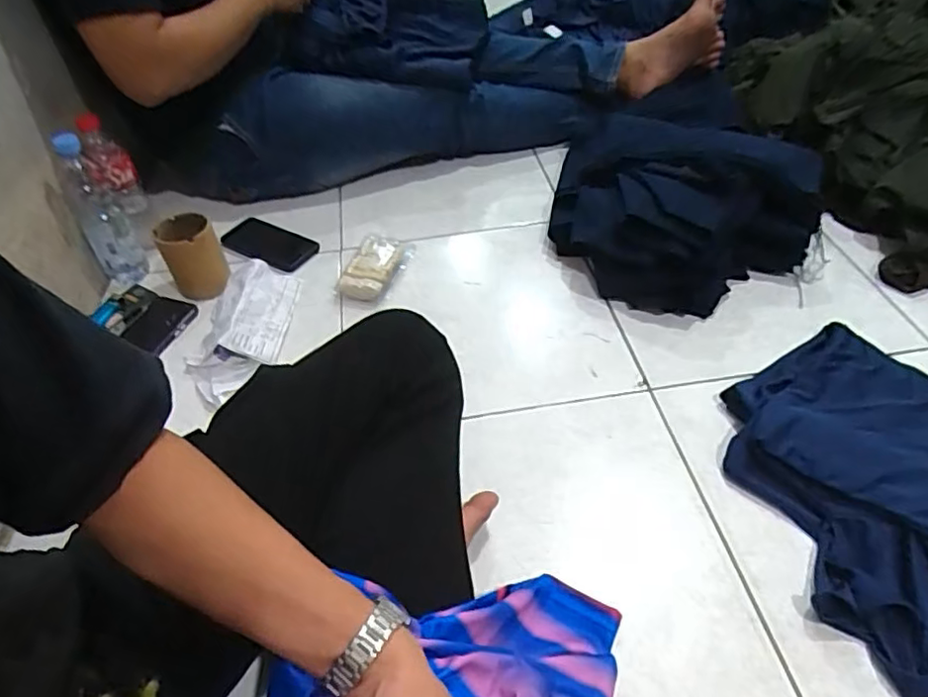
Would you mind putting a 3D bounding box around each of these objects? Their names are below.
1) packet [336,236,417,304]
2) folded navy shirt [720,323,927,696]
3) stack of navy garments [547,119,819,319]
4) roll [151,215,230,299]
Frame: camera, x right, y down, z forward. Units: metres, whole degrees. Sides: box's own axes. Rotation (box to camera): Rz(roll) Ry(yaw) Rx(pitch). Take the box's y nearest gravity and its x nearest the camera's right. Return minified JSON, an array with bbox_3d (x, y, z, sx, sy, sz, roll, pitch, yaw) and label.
[{"bbox_3d":[-0.139,-0.126,0.946,0.093,0.036,0.140,7,47,12],"label":"packet"},{"bbox_3d":[0.469,0.148,0.633,0.357,0.055,0.375,-34,52,-26],"label":"folded navy shirt"},{"bbox_3d":[0.340,-0.230,0.961,0.401,0.154,0.383,11,48,16],"label":"stack of navy garments"},{"bbox_3d":[-0.414,-0.142,0.916,0.081,0.094,0.078,-26,49,-20],"label":"roll"}]

